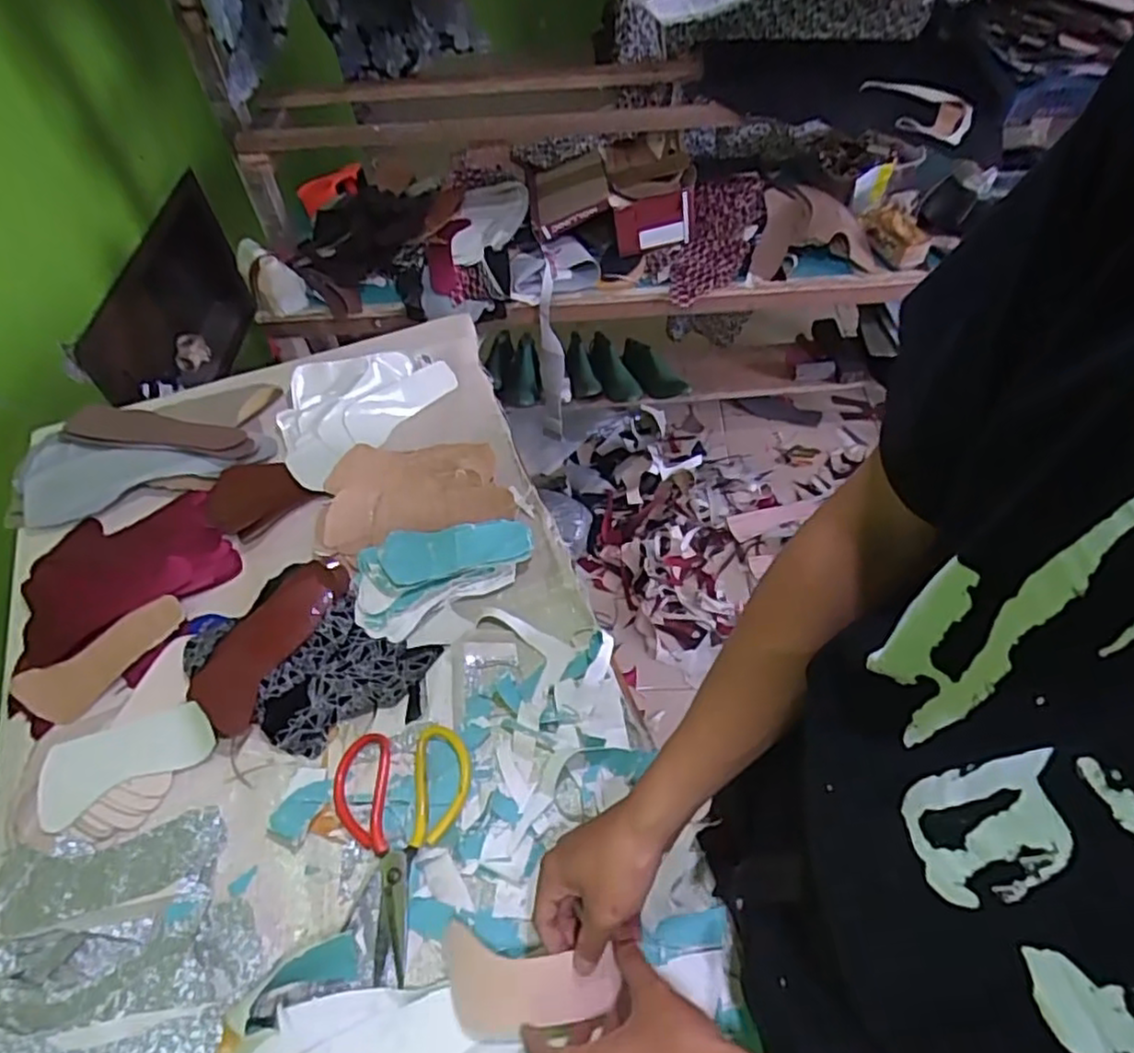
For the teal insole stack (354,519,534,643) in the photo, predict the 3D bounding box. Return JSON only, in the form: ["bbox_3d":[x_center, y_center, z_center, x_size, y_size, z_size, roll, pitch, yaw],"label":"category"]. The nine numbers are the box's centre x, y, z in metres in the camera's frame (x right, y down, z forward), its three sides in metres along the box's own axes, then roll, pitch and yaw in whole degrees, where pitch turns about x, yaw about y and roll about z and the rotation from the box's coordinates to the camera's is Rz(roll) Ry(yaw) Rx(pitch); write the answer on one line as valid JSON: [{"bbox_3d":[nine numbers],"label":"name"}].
[{"bbox_3d":[-0.138,0.041,0.773,0.200,0.031,0.111,-21,55,-10],"label":"teal insole stack"}]

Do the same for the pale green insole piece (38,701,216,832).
[{"bbox_3d":[-0.415,0.221,0.659,0.151,0.008,0.071,-17,74,-14],"label":"pale green insole piece"}]

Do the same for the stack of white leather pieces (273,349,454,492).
[{"bbox_3d":[-0.281,-0.169,0.920,0.159,0.039,0.246,35,64,26],"label":"stack of white leather pieces"}]

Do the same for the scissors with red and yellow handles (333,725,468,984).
[{"bbox_3d":[-0.146,0.277,0.610,0.118,0.021,0.200,-6,54,1],"label":"scissors with red and yellow handles"}]

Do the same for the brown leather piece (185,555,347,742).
[{"bbox_3d":[-0.307,0.114,0.719,0.067,0.033,0.191,19,58,18],"label":"brown leather piece"}]

